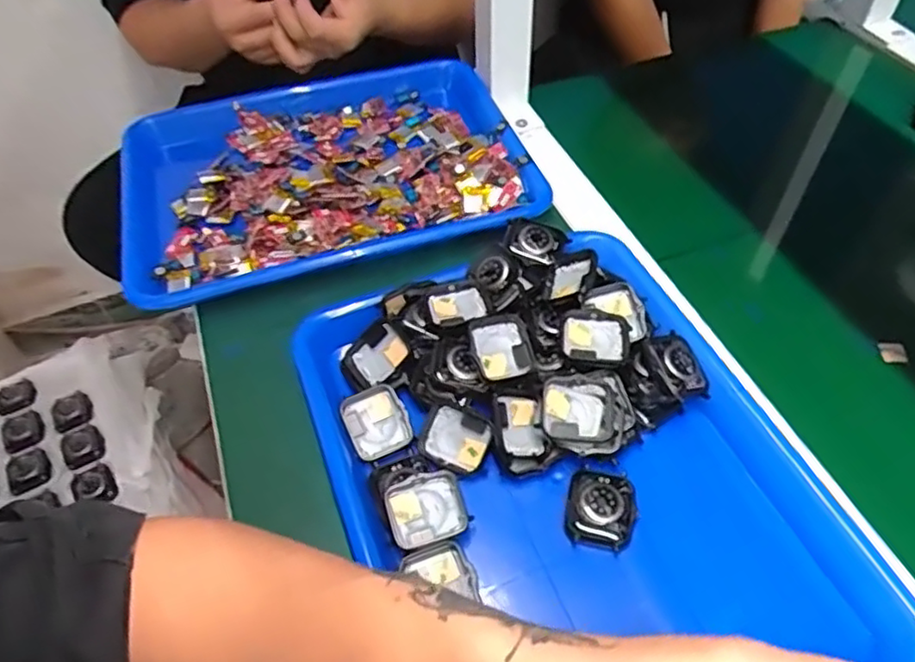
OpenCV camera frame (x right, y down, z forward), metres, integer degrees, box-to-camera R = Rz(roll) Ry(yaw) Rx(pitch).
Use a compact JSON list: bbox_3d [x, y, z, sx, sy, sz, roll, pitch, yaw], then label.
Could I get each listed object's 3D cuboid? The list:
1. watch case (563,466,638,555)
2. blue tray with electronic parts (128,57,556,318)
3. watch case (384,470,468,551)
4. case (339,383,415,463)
[{"bbox_3d":[0.082,0.099,0.375,0.039,0.009,0.044,9,52,11],"label":"watch case"},{"bbox_3d":[-0.119,-0.138,0.586,0.351,0.037,0.265,-12,51,-6],"label":"blue tray with electronic parts"},{"bbox_3d":[-0.018,0.102,0.374,0.042,0.010,0.038,-17,68,-11],"label":"watch case"},{"bbox_3d":[-0.051,0.058,0.417,0.038,0.013,0.043,-22,84,-15],"label":"case"}]

